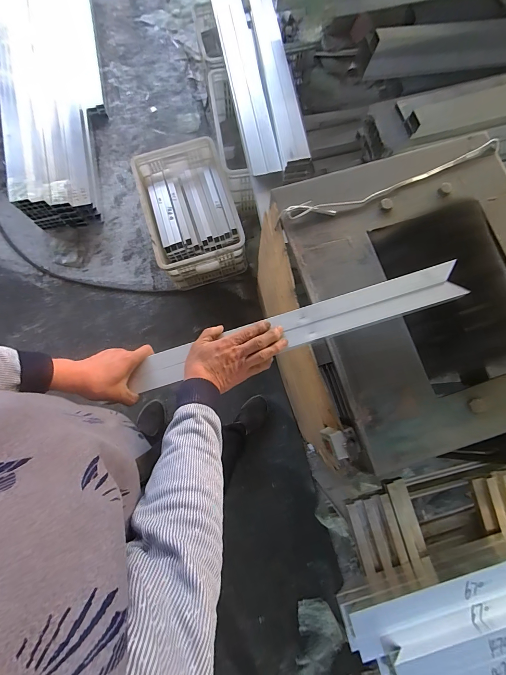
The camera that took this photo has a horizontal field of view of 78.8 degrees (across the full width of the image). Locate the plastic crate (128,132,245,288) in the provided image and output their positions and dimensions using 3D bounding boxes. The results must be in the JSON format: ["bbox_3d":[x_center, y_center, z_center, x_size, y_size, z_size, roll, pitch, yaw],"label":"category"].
[{"bbox_3d":[-0.259,-0.507,1.323,0.349,0.238,0.516,-18,80,-3],"label":"plastic crate"}]

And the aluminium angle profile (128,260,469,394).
[{"bbox_3d":[0.065,-0.011,0.543,0.570,0.025,0.061,-17,80,3],"label":"aluminium angle profile"}]

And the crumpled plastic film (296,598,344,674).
[{"bbox_3d":[0.245,1.134,1.142,0.156,0.021,0.269,4,79,1],"label":"crumpled plastic film"}]

